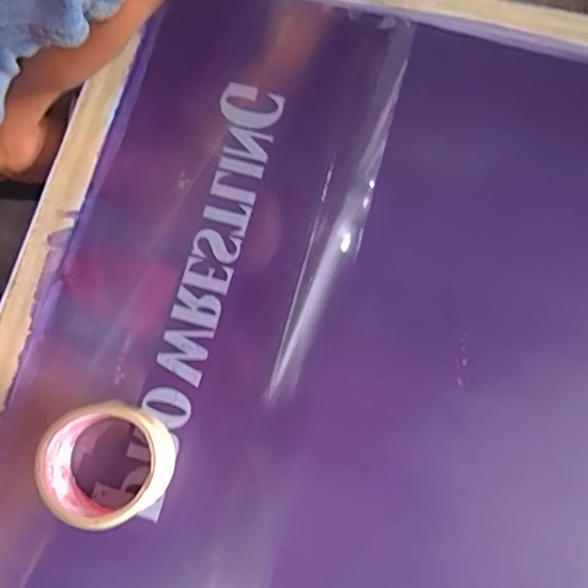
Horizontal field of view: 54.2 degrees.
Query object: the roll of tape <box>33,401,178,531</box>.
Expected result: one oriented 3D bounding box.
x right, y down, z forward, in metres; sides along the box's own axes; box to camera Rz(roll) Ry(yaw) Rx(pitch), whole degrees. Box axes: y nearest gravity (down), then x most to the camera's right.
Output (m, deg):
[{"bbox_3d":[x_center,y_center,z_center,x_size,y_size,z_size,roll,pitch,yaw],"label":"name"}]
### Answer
[{"bbox_3d":[-0.144,0.130,0.445,0.090,0.052,0.088,-1,78,6],"label":"roll of tape"}]

